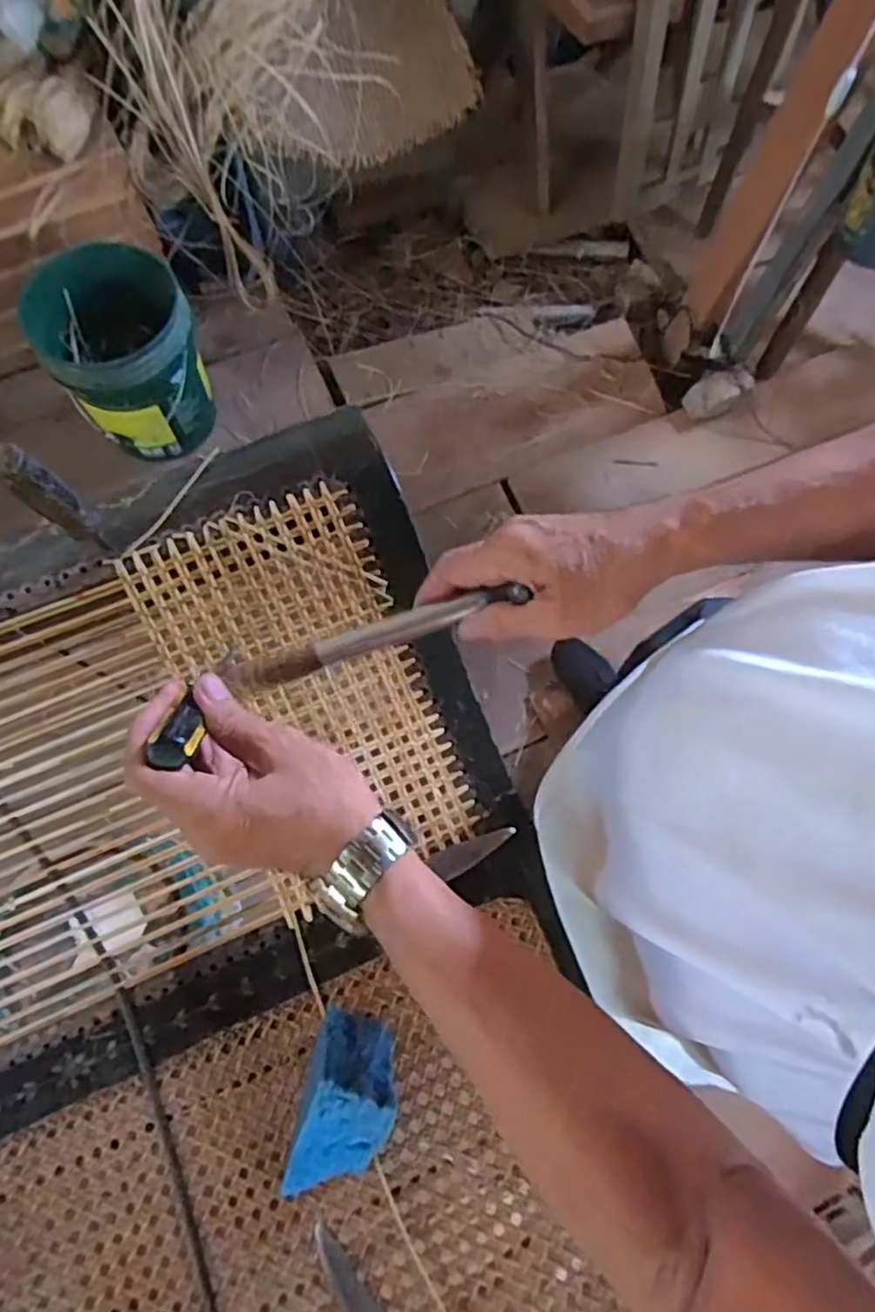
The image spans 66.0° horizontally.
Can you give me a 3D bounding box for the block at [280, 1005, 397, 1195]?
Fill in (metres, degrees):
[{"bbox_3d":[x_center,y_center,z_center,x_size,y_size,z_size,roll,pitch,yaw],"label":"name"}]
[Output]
[{"bbox_3d":[-0.061,0.304,0.444,0.061,0.058,0.111,14,74,2],"label":"block"}]

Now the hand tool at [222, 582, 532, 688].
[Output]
[{"bbox_3d":[-0.046,-0.012,0.430,0.205,0.027,0.019,-17,74,14],"label":"hand tool"}]

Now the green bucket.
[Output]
[{"bbox_3d":[-0.633,-0.615,1.385,0.292,0.272,0.301,1,74,-2],"label":"green bucket"}]

